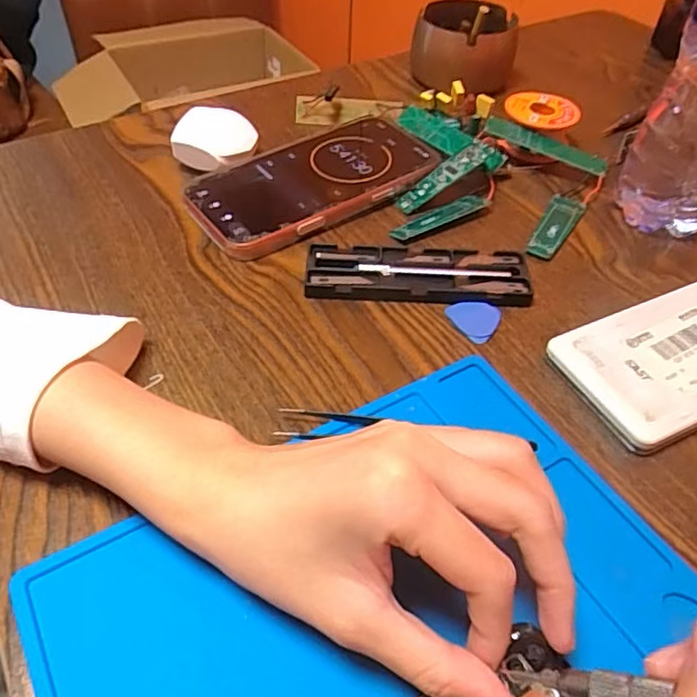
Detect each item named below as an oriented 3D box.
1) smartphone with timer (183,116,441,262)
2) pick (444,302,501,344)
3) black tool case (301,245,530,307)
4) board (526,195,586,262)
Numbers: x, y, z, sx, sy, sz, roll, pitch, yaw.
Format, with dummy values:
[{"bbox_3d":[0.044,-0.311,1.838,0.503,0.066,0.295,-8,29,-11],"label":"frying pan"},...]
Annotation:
[{"bbox_3d":[-0.023,-0.112,0.407,0.161,0.018,0.084,-27,54,-24],"label":"smartphone with timer"},{"bbox_3d":[0.071,-0.018,0.334,0.028,0.004,0.028,-22,53,-21],"label":"pick"},{"bbox_3d":[0.040,-0.043,0.353,0.126,0.010,0.040,3,48,0],"label":"black tool case"},{"bbox_3d":[0.133,-0.078,0.392,0.021,0.004,0.070,23,50,17],"label":"board"}]

